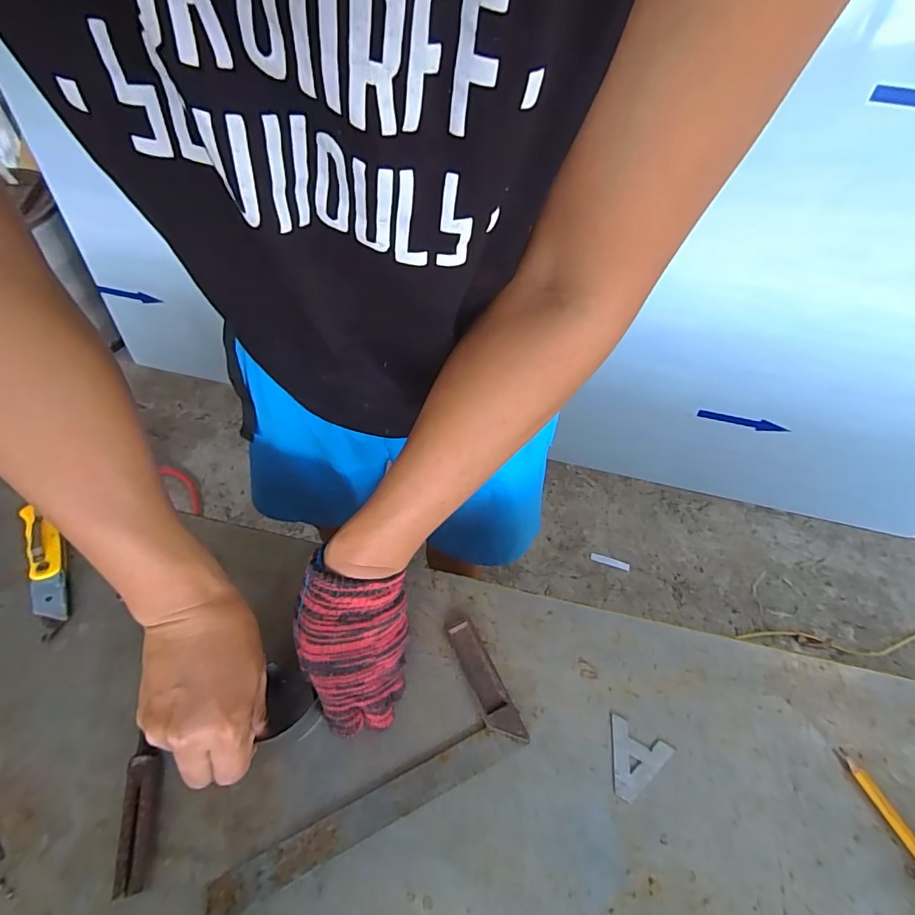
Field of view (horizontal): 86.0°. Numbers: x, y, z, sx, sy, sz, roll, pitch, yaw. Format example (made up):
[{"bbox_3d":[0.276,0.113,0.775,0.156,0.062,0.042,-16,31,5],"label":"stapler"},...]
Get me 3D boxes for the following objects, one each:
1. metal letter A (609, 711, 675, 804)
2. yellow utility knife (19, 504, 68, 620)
[{"bbox_3d":[0.141,0.246,0.396,0.050,0.004,0.054,26,57,15],"label":"metal letter A"},{"bbox_3d":[-0.390,0.098,0.464,0.027,0.016,0.124,-23,59,-18],"label":"yellow utility knife"}]

